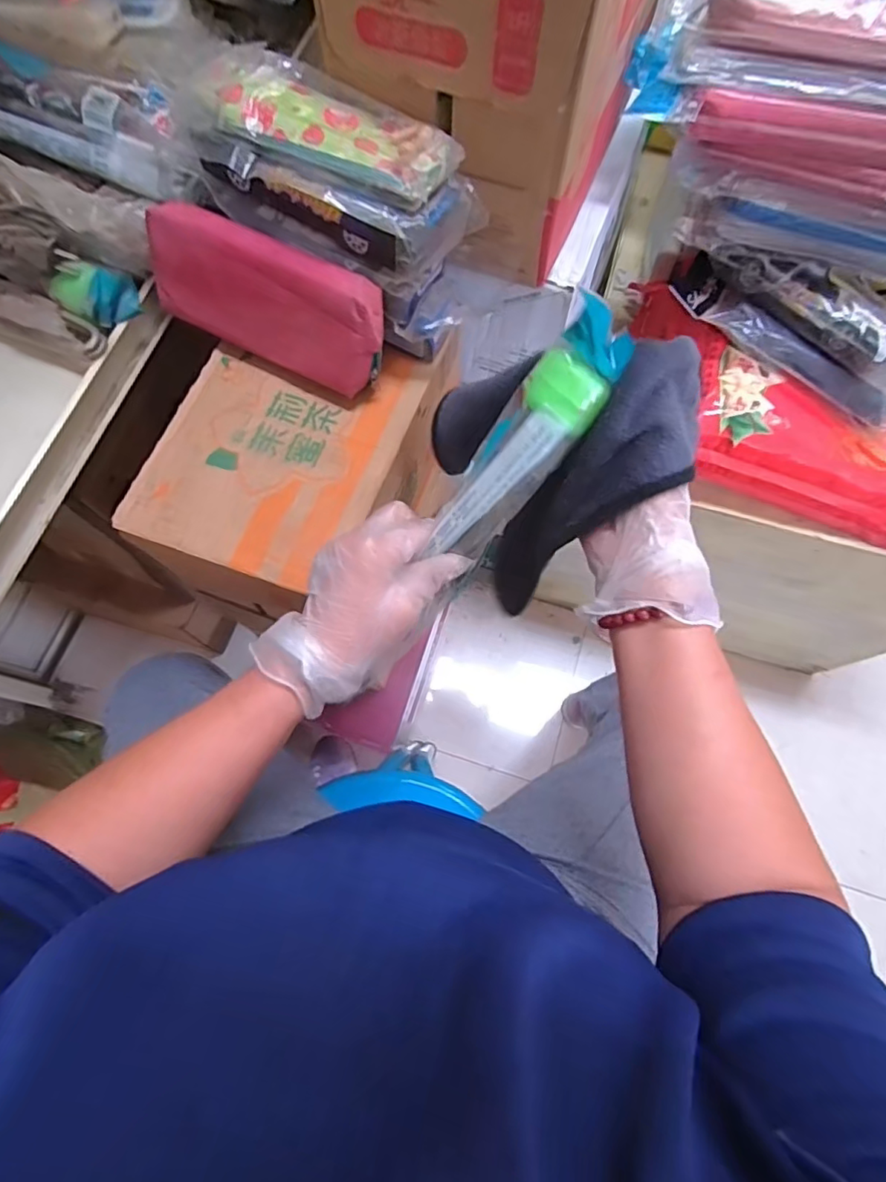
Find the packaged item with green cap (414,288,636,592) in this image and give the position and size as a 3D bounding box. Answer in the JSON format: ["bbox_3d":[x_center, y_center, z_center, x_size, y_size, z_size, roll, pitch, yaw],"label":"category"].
[{"bbox_3d":[0.052,-0.085,0.344,0.040,0.042,0.166,42,117,12],"label":"packaged item with green cap"}]

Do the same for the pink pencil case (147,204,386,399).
[{"bbox_3d":[-0.140,-0.245,0.470,0.203,0.092,0.055,29,44,8],"label":"pink pencil case"}]

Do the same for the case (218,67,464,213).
[{"bbox_3d":[-0.073,-0.320,0.396,0.157,0.025,0.063,25,72,7],"label":"case"}]

